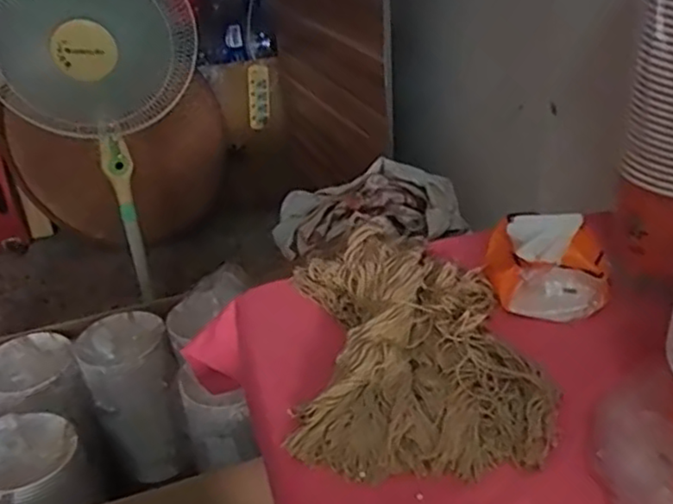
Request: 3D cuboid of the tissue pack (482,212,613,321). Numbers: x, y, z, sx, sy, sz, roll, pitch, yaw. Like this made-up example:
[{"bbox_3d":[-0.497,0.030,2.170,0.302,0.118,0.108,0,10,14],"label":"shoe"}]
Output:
[{"bbox_3d":[0.235,0.004,0.769,0.132,0.077,0.130,3,34,15],"label":"tissue pack"}]

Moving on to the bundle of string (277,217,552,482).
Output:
[{"bbox_3d":[0.075,0.075,0.697,0.238,0.051,0.340,-4,33,3],"label":"bundle of string"}]

